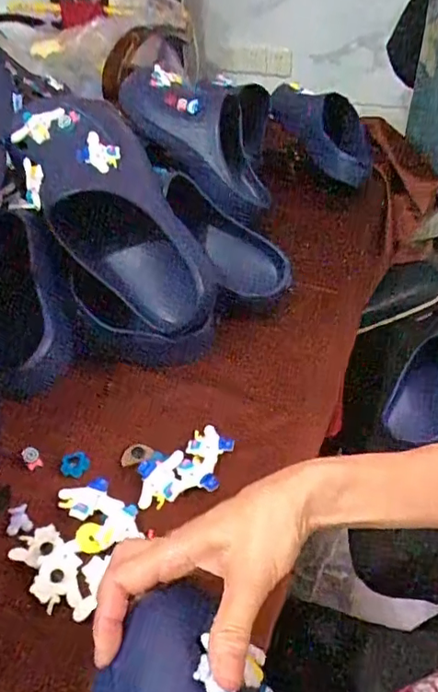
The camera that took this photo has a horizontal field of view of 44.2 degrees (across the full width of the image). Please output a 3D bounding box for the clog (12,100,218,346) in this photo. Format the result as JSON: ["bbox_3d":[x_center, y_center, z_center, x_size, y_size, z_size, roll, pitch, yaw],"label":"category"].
[{"bbox_3d":[-0.108,-0.141,0.567,0.126,0.088,0.286,-41,101,-35],"label":"clog"}]

